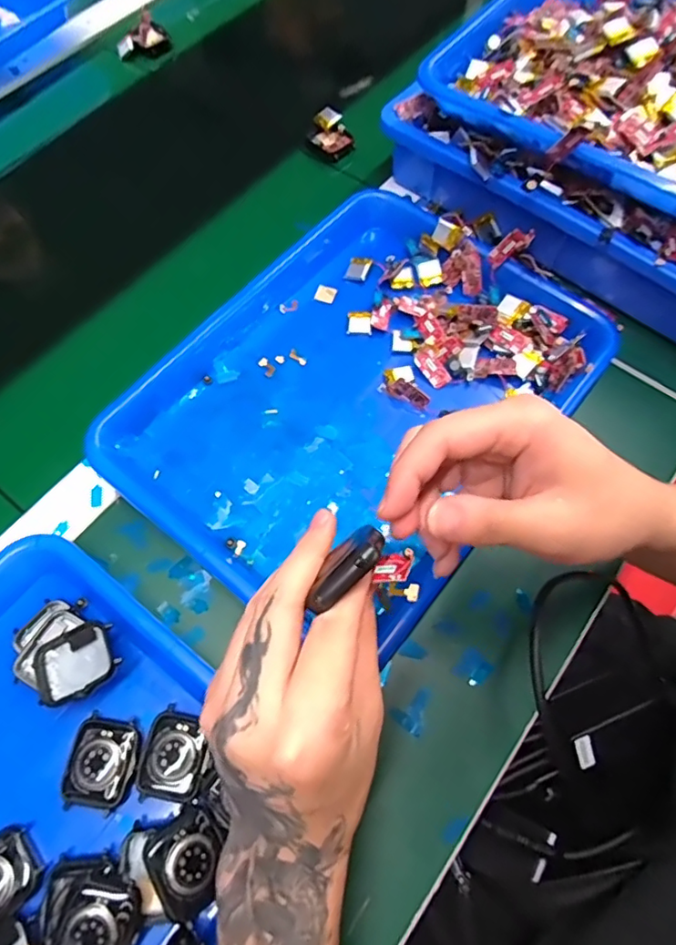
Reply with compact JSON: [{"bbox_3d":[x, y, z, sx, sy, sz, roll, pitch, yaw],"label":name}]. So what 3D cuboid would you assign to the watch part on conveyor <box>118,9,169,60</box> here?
[{"bbox_3d":[-0.215,-0.478,0.589,0.059,0.029,0.028,-25,70,-10],"label":"watch part on conveyor"}]

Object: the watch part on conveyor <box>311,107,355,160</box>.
[{"bbox_3d":[-0.007,-0.332,0.535,0.035,0.014,0.053,-36,77,6],"label":"watch part on conveyor"}]

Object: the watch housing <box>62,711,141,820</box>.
[{"bbox_3d":[-0.132,0.163,0.304,0.036,0.015,0.046,11,68,4],"label":"watch housing"}]

